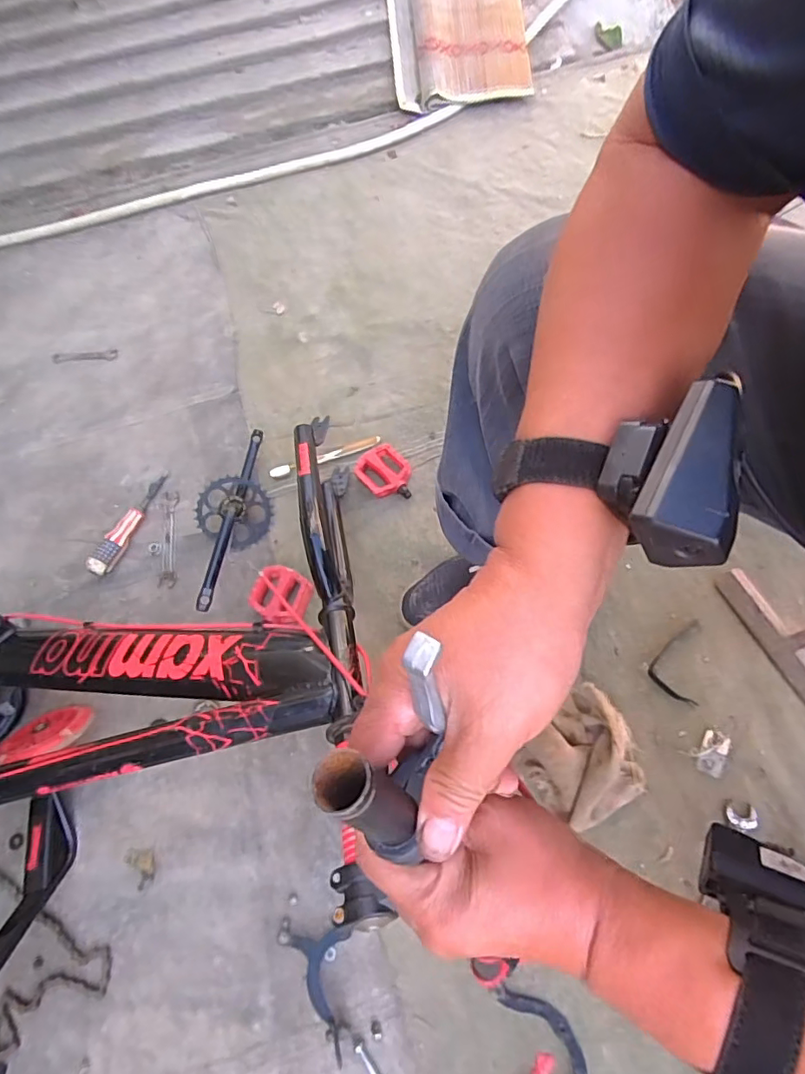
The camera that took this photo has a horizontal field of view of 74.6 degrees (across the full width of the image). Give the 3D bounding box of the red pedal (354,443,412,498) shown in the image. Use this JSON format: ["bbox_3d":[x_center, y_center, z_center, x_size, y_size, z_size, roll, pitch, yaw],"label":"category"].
[{"bbox_3d":[-0.025,-0.099,0.813,0.073,0.028,0.091,-39,69,-13],"label":"red pedal"}]

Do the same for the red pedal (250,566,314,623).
[{"bbox_3d":[-0.169,0.081,0.741,0.074,0.027,0.075,20,68,12],"label":"red pedal"}]

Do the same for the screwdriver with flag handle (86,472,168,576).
[{"bbox_3d":[-0.417,-0.026,0.806,0.025,0.036,0.184,16,67,10],"label":"screwdriver with flag handle"}]

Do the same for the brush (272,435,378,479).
[{"bbox_3d":[-0.124,-0.129,0.844,0.181,0.007,0.020,-18,66,-5],"label":"brush"}]

